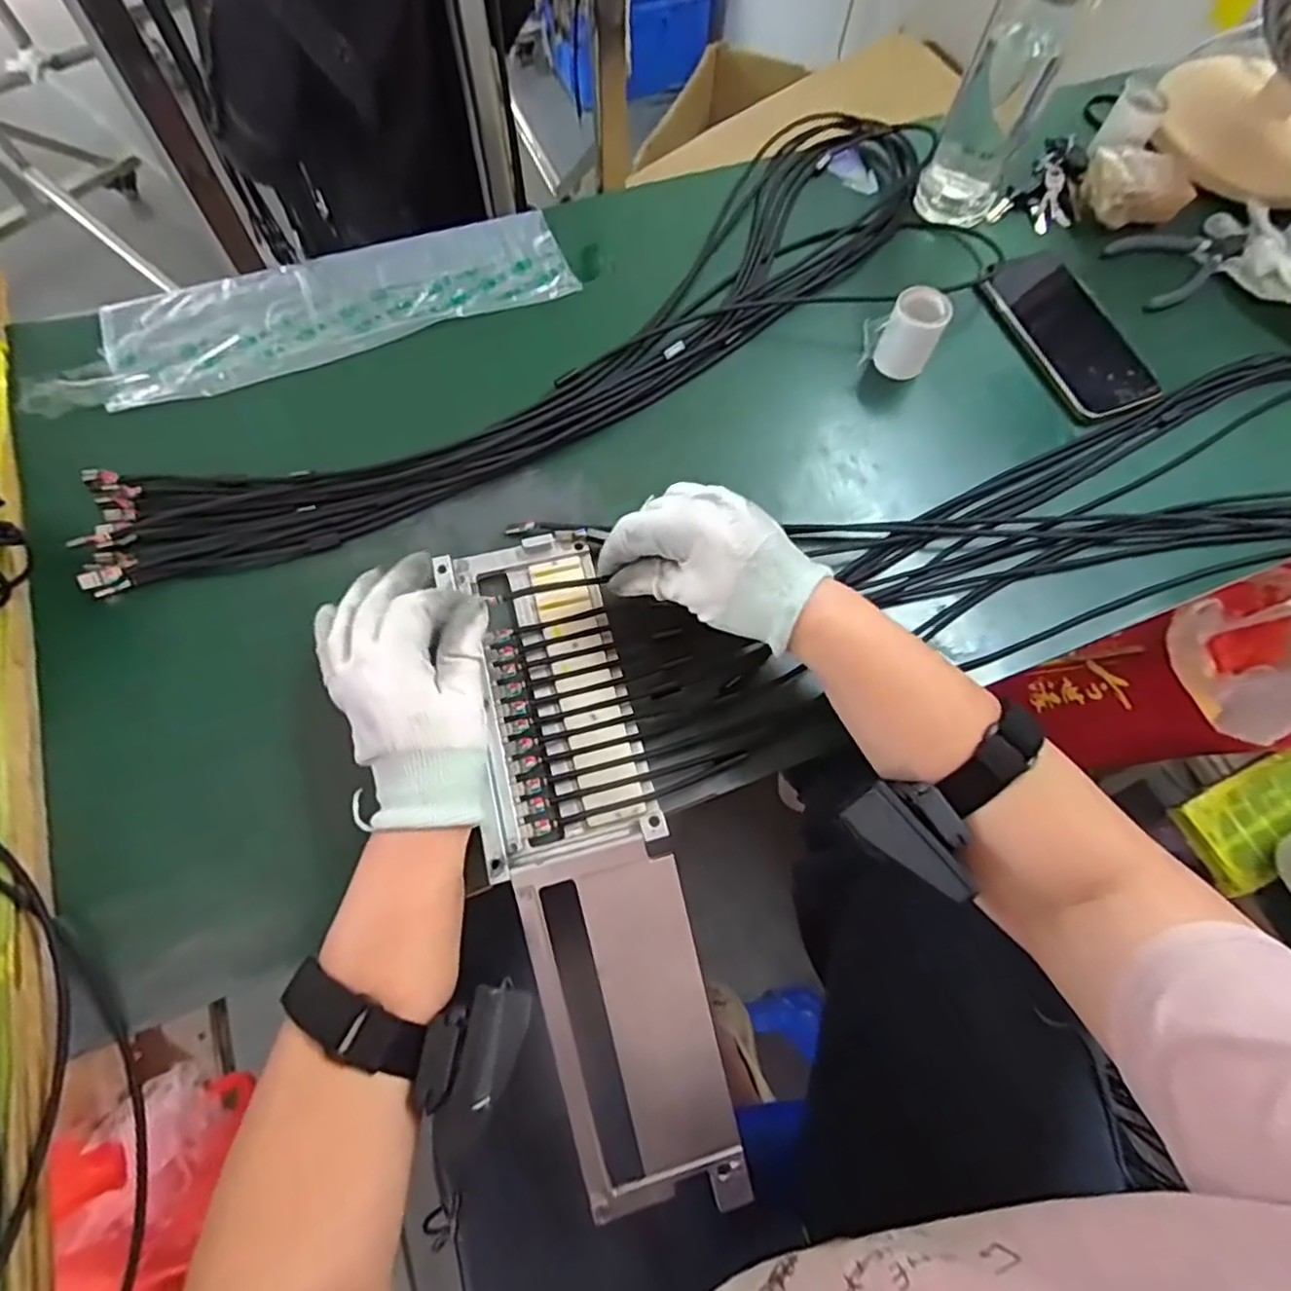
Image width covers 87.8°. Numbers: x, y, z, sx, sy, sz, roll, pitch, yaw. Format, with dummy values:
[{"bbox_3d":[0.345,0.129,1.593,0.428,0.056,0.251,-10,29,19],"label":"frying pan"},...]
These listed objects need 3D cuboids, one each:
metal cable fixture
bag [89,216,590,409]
[{"bbox_3d":[-0.033,0.118,0.388,0.092,0.044,0.384,-14,80,-8],"label":"metal cable fixture"},{"bbox_3d":[-0.232,-0.272,0.522,0.338,0.015,0.112,-21,70,-11],"label":"bag"}]

